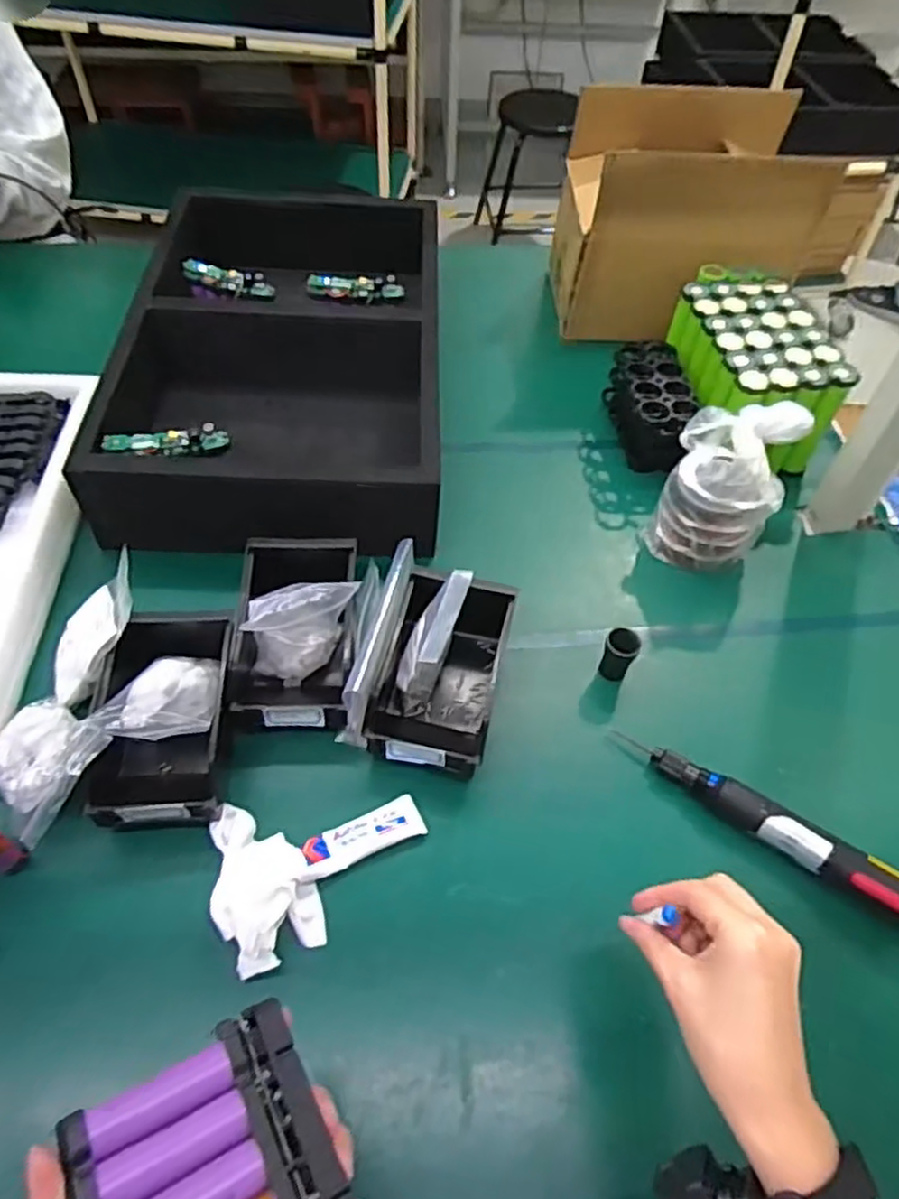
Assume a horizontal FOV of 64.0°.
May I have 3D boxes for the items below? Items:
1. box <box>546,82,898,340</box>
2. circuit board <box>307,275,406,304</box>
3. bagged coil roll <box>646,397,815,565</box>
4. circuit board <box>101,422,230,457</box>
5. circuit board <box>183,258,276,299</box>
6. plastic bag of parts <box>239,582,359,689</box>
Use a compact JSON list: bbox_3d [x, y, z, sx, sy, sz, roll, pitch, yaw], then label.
[{"bbox_3d":[0.318,-0.519,0.986,0.320,0.218,0.253,-4,55,-6],"label":"box"},{"bbox_3d":[-0.118,-0.394,0.907,0.120,0.019,0.029,-1,55,-3],"label":"circuit board"},{"bbox_3d":[0.288,-0.119,0.762,0.113,0.146,0.115,26,57,15],"label":"bagged coil roll"},{"bbox_3d":[-0.284,-0.158,0.726,0.116,0.027,0.028,-7,55,-8],"label":"circuit board"},{"bbox_3d":[-0.279,-0.401,0.904,0.121,0.020,0.032,15,55,8],"label":"circuit board"},{"bbox_3d":[-0.132,0.031,0.659,0.102,0.104,0.044,-11,56,-11],"label":"plastic bag of parts"}]

